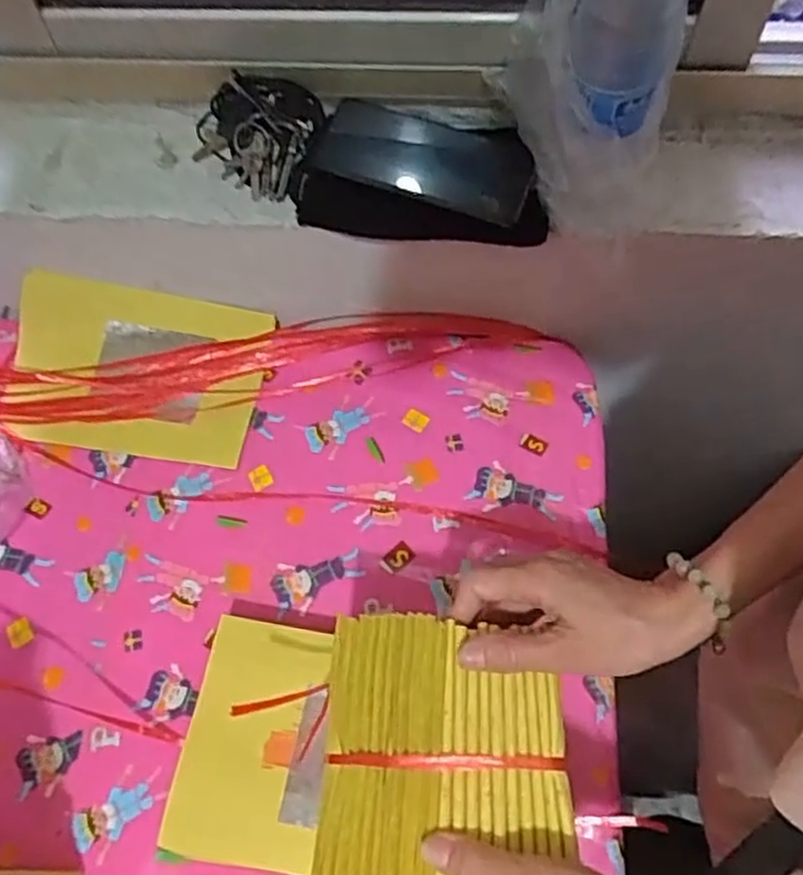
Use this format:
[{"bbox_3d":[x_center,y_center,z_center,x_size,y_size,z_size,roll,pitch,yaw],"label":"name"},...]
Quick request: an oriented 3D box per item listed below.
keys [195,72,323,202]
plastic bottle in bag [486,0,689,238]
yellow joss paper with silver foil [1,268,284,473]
[{"bbox_3d":[-0.122,-0.264,0.633,0.096,0.057,0.090,28,67,15],"label":"keys"},{"bbox_3d":[0.144,-0.267,0.516,0.086,0.232,0.131,-26,65,-11],"label":"plastic bottle in bag"},{"bbox_3d":[-0.250,-0.068,0.688,0.233,0.044,0.160,6,64,5],"label":"yellow joss paper with silver foil"}]

